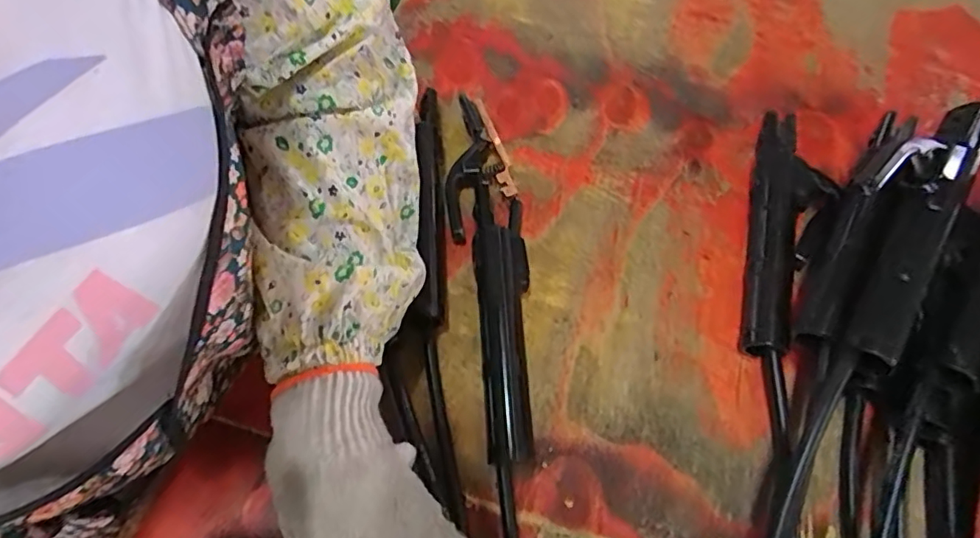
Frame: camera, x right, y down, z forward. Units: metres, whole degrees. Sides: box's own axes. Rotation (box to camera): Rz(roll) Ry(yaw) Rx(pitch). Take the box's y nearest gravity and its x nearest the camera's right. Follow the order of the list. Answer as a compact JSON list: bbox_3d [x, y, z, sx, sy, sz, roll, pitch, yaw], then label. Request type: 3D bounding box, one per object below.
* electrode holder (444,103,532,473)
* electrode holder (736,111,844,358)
[{"bbox_3d":[0.002,-0.005,0.384,0.048,0.029,0.261,-8,66,-4],"label":"electrode holder"},{"bbox_3d":[0.209,-0.030,0.391,0.048,0.030,0.193,16,67,7],"label":"electrode holder"}]

